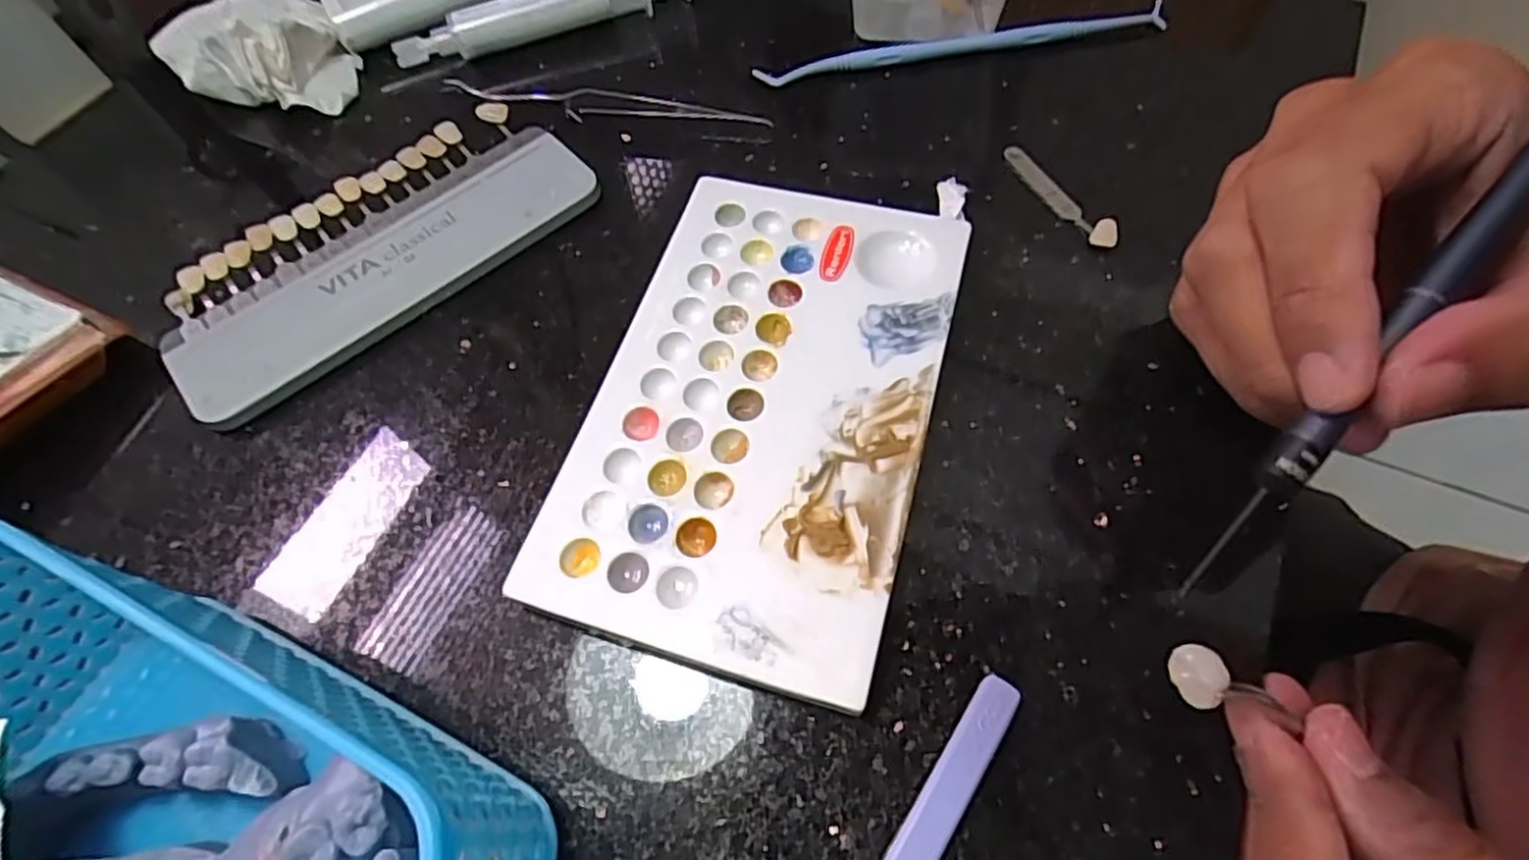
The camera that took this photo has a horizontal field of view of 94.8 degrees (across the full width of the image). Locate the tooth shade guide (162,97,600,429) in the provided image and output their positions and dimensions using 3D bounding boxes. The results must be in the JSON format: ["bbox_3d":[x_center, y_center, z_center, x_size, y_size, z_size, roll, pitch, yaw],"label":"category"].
[{"bbox_3d":[-0.135,-0.065,0.246,0.144,0.009,0.069,-38,66,-15],"label":"tooth shade guide"}]

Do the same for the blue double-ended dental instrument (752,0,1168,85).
[{"bbox_3d":[0.079,-0.154,0.280,0.163,0.005,0.010,-9,61,-1],"label":"blue double-ended dental instrument"}]

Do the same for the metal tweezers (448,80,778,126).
[{"bbox_3d":[-0.062,-0.125,0.270,0.130,0.008,0.010,9,62,8],"label":"metal tweezers"}]

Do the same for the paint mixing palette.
[{"bbox_3d":[0.000,-0.010,0.206,0.093,0.012,0.153,13,64,11],"label":"paint mixing palette"}]

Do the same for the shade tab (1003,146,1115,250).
[{"bbox_3d":[0.101,-0.081,0.242,0.010,0.006,0.055,-25,63,-10],"label":"shade tab"}]

